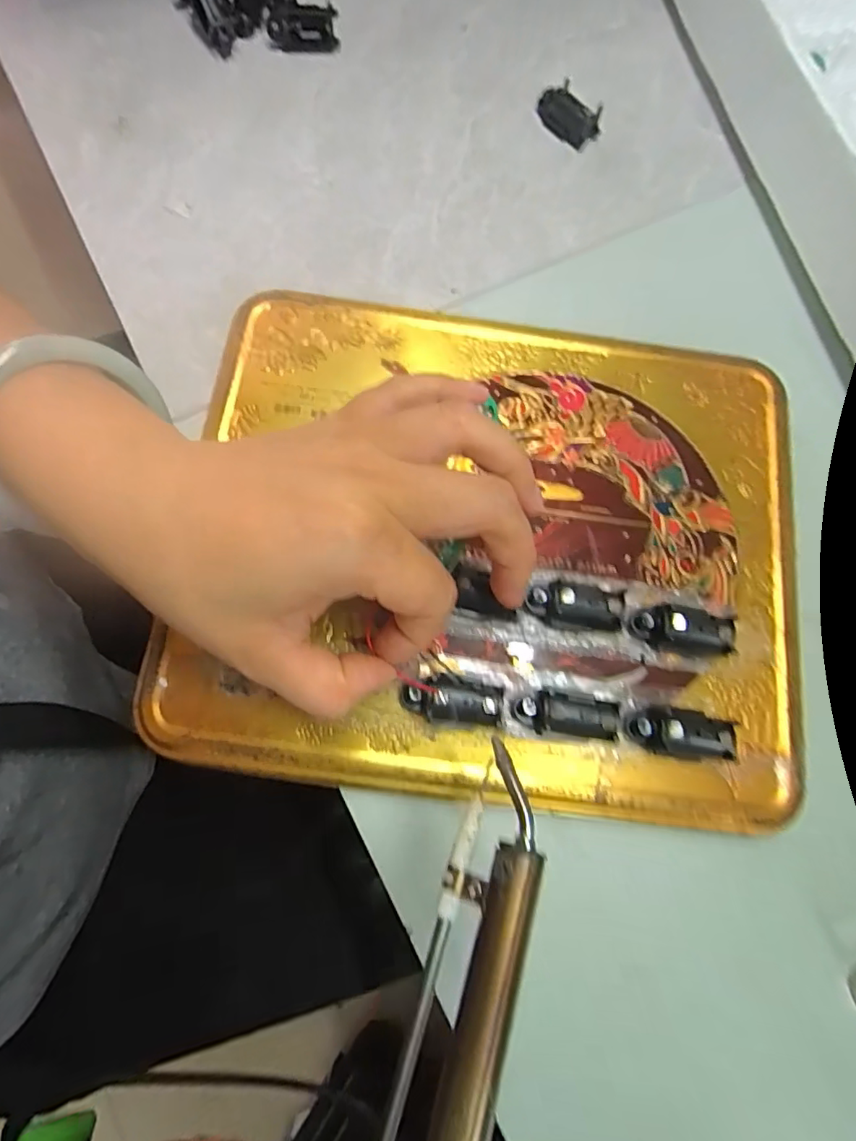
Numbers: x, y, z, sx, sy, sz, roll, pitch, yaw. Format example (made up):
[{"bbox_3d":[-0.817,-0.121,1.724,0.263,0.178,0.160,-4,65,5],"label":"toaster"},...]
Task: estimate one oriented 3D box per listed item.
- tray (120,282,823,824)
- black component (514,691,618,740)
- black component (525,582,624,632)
[{"bbox_3d":[0.026,-0.012,0.213,0.231,0.013,0.189,7,74,1],"label":"tray"},{"bbox_3d":[0.047,0.050,0.191,0.033,0.013,0.013,10,74,2],"label":"black component"},{"bbox_3d":[0.054,0.013,0.204,0.036,0.006,0.016,7,74,1],"label":"black component"}]

